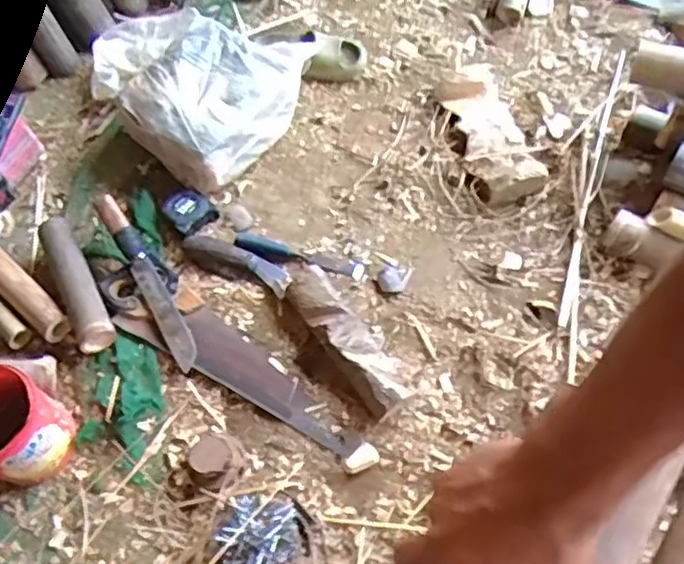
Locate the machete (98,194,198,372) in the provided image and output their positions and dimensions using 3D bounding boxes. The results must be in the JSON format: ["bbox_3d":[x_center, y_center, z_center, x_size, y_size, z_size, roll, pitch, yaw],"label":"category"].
[{"bbox_3d":[-0.320,0.000,1.172,0.042,0.027,0.322,-28,76,-11],"label":"machete"}]

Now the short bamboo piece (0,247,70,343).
[{"bbox_3d":[-0.544,0.013,1.187,0.239,0.044,0.057,39,70,22],"label":"short bamboo piece"}]

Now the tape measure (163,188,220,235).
[{"bbox_3d":[-0.272,-0.127,1.253,0.078,0.030,0.079,35,69,21],"label":"tape measure"}]

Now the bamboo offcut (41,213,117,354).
[{"bbox_3d":[-0.449,-0.003,1.185,0.060,0.054,0.266,-26,63,-10],"label":"bamboo offcut"}]

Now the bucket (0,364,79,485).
[{"bbox_3d":[-0.484,0.212,1.020,0.140,0.151,0.142,-2,61,3],"label":"bucket"}]

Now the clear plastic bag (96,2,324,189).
[{"bbox_3d":[-0.288,-0.412,1.358,0.429,0.128,0.379,31,69,21],"label":"clear plastic bag"}]

